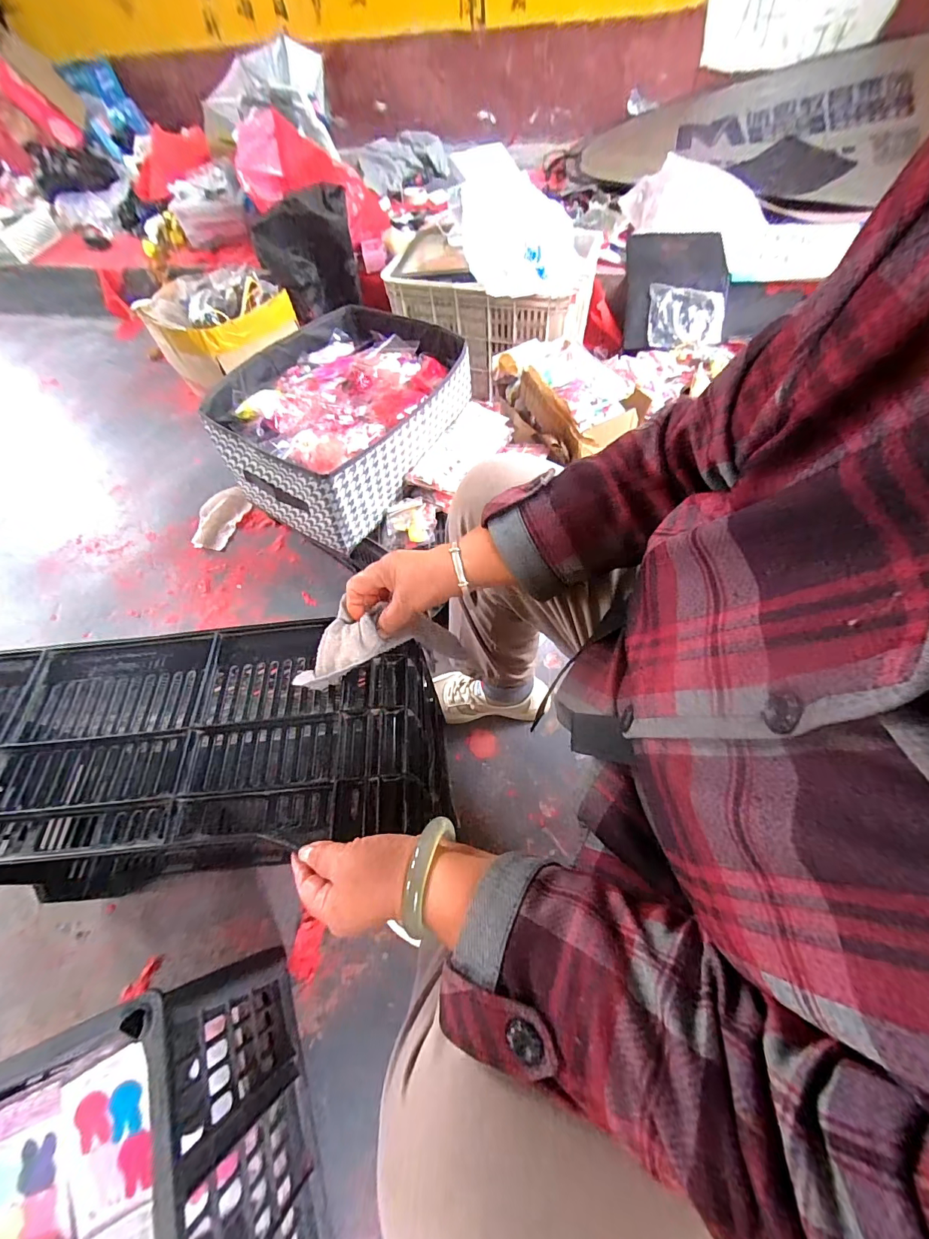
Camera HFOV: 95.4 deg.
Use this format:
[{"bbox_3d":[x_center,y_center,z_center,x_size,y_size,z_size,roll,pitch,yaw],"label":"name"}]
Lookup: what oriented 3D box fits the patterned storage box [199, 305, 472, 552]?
[{"bbox_3d":[-0.221,-0.382,0.800,0.370,0.158,0.432,26,64,19],"label":"patterned storage box"}]

